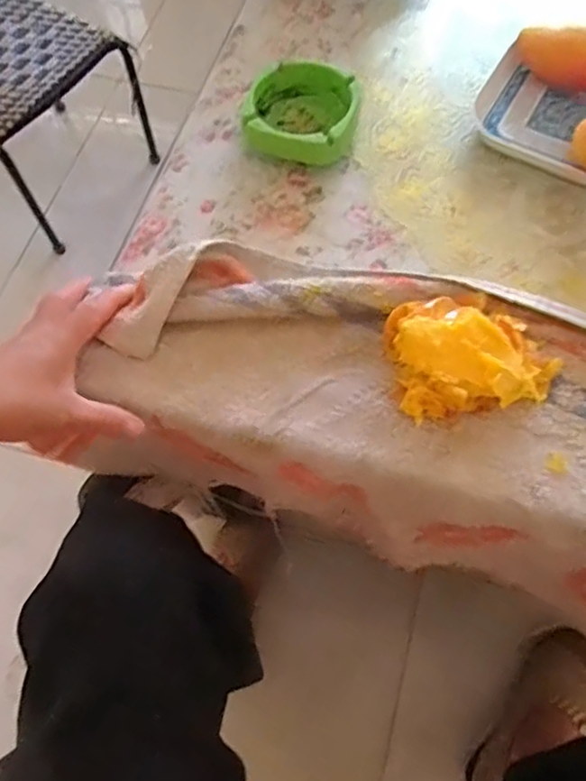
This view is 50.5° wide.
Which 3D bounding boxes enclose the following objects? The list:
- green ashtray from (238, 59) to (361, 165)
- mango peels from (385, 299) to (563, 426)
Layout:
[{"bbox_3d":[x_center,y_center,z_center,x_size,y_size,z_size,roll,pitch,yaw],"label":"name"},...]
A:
[{"bbox_3d":[0.008,-0.235,0.533,0.096,0.036,0.092,12,66,6],"label":"green ashtray"},{"bbox_3d":[0.124,-0.028,0.430,0.106,0.027,0.086,-9,66,-3],"label":"mango peels"}]

